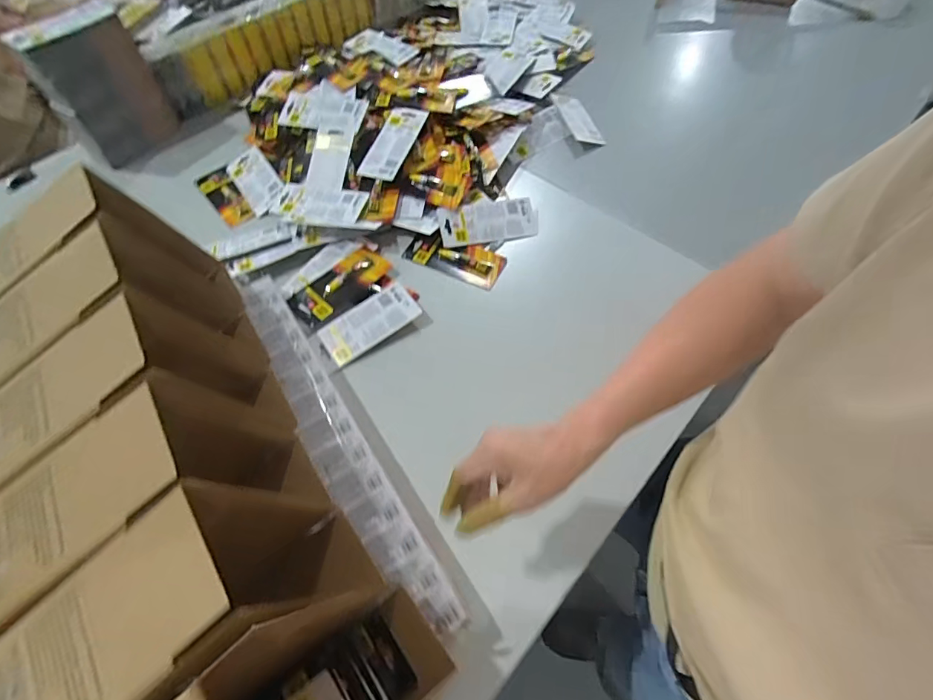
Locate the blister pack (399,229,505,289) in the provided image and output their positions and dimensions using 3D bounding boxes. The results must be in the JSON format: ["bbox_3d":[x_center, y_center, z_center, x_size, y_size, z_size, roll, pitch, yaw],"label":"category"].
[{"bbox_3d":[-0.018,-0.151,0.731,0.153,0.020,0.067,20,62,12],"label":"blister pack"}]

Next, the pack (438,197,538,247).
[{"bbox_3d":[0.035,-0.209,0.754,0.157,0.027,0.075,-11,59,-6],"label":"pack"}]

